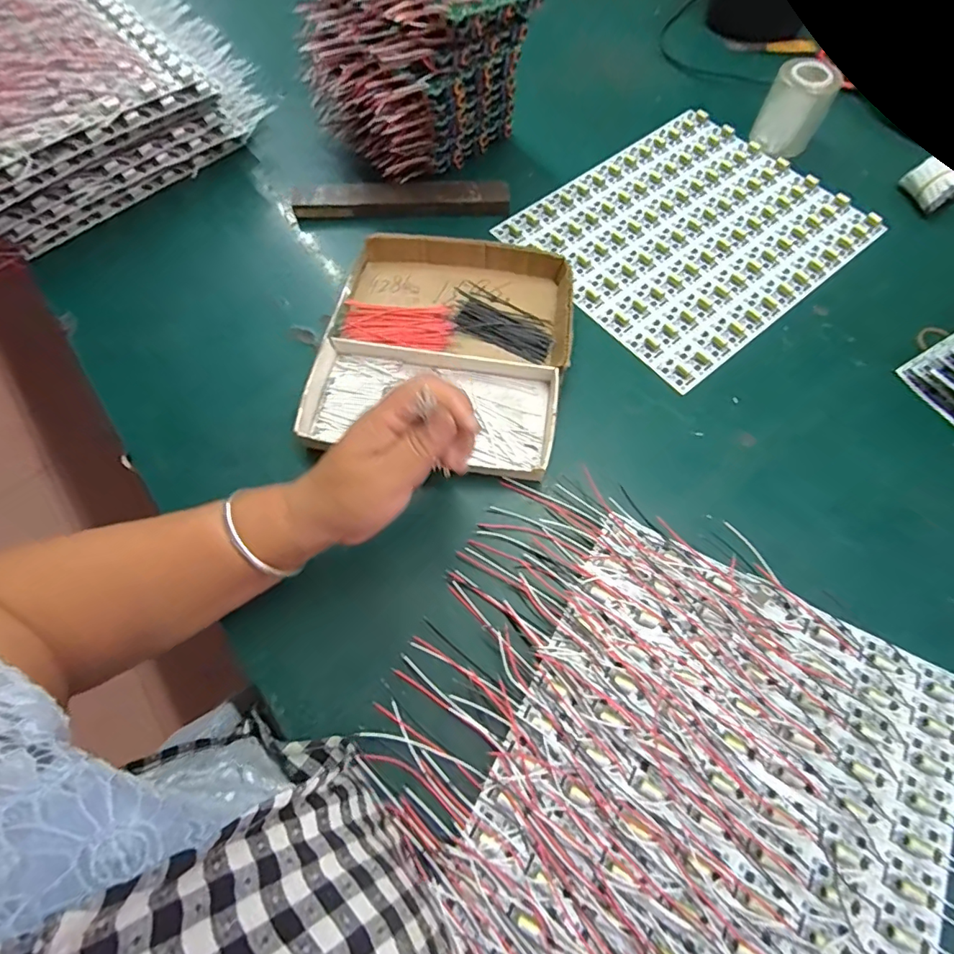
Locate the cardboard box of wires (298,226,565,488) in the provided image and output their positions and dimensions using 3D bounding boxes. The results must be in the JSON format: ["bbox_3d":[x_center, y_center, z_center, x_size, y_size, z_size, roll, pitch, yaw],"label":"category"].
[{"bbox_3d":[-0.026,-0.107,0.413,0.192,0.028,0.211,7,68,6],"label":"cardboard box of wires"}]

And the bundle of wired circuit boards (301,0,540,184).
[{"bbox_3d":[-0.058,-0.384,0.460,0.166,0.149,0.145,36,73,16],"label":"bundle of wired circuit boards"}]

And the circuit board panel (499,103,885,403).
[{"bbox_3d":[0.201,-0.236,0.479,0.281,0.006,0.240,-37,70,-12],"label":"circuit board panel"}]

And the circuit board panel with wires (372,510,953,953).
[{"bbox_3d":[0.129,0.186,0.284,0.250,0.012,0.280,26,71,13],"label":"circuit board panel with wires"}]

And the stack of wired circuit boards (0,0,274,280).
[{"bbox_3d":[-0.445,-0.382,0.504,0.370,0.104,0.290,-37,70,-12],"label":"stack of wired circuit boards"}]

